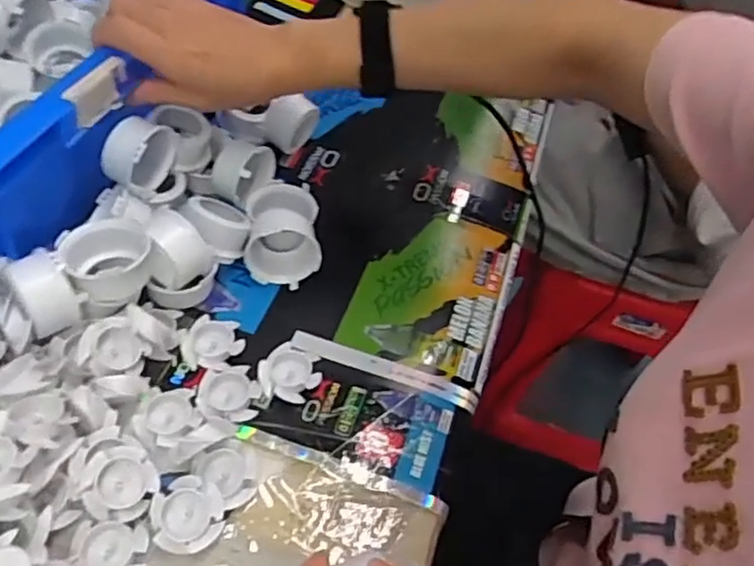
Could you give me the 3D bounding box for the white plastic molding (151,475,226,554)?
[{"bbox_3d":[-0.106,0.131,0.358,0.038,0.016,0.038,-7,54,-17],"label":"white plastic molding"}]

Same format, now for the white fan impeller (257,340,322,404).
[{"bbox_3d":[-0.058,0.061,0.431,0.037,0.012,0.041,35,54,16],"label":"white fan impeller"}]

